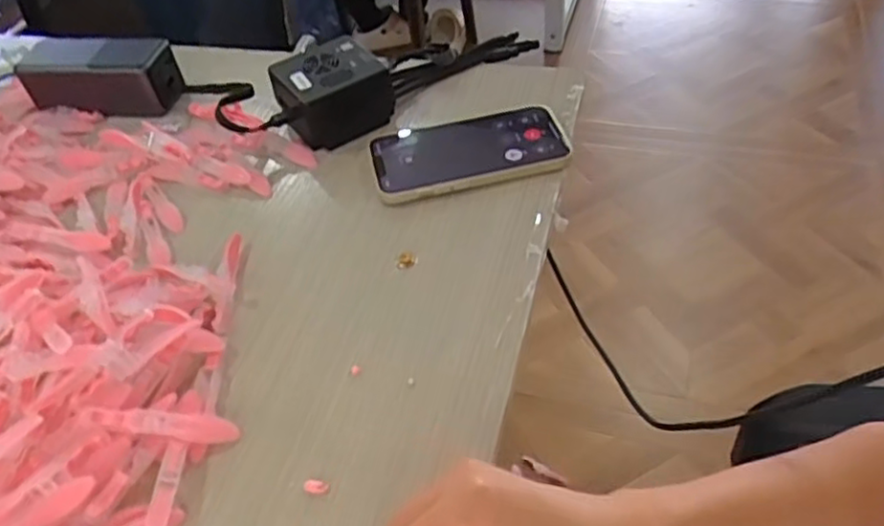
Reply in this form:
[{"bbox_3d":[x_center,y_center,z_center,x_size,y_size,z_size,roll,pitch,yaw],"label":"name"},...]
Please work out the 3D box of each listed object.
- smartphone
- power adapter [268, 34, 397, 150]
[{"bbox_3d":[0.019,-0.086,0.516,0.145,0.010,0.074,-13,54,-5],"label":"smartphone"},{"bbox_3d":[-0.090,-0.133,0.553,0.071,0.058,0.083,35,58,29],"label":"power adapter"}]

